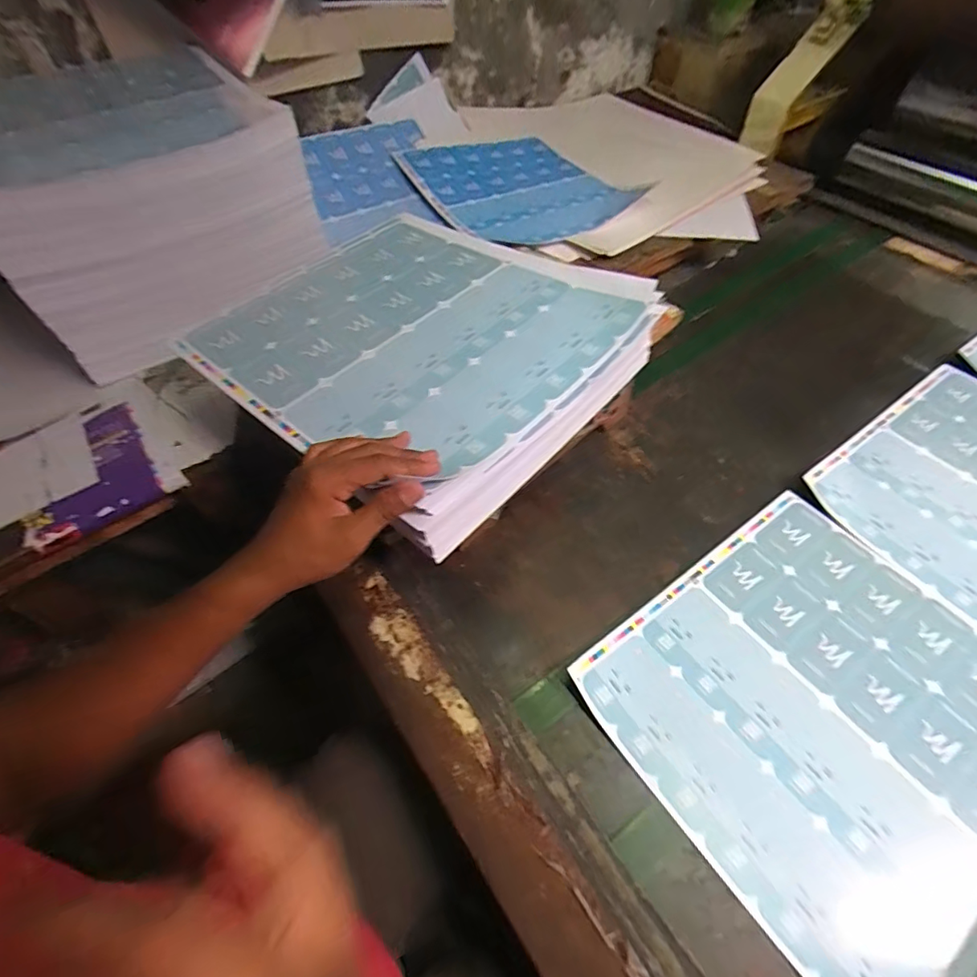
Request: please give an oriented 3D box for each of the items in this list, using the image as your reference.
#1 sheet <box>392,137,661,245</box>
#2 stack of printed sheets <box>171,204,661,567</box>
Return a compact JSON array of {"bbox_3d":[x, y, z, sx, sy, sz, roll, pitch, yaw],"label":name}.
[{"bbox_3d":[0.052,-0.575,0.954,0.335,0.043,0.381,-25,56,-16],"label":"sheet"},{"bbox_3d":[-0.080,-0.155,0.560,0.398,0.094,0.352,32,62,23],"label":"stack of printed sheets"}]

